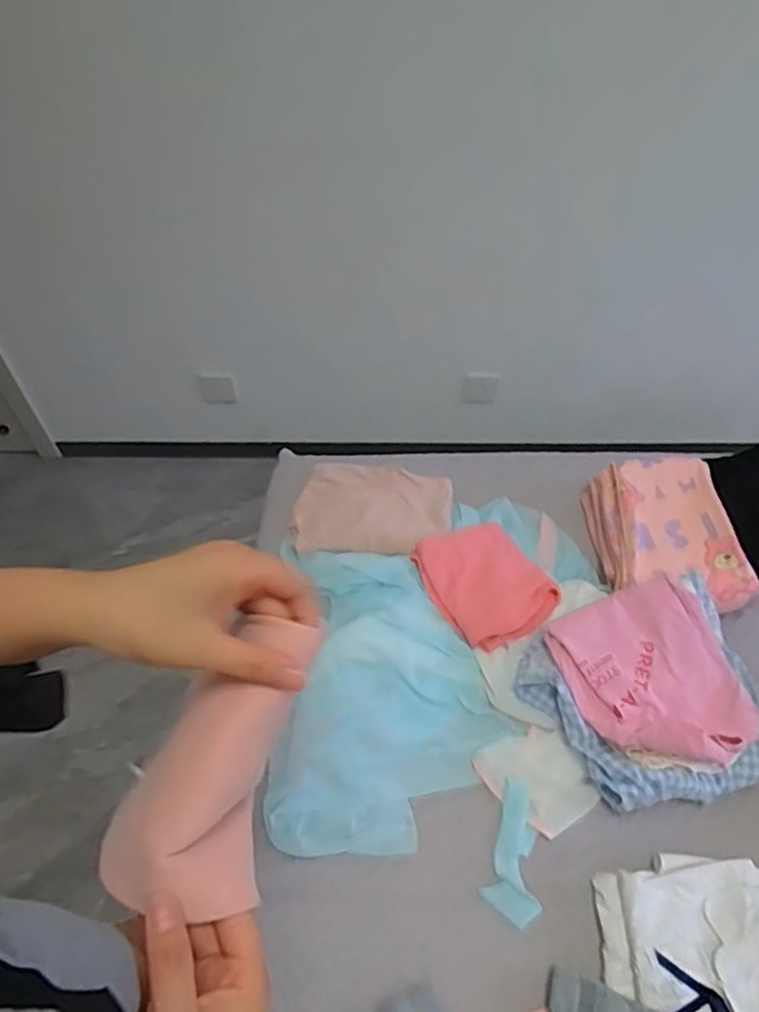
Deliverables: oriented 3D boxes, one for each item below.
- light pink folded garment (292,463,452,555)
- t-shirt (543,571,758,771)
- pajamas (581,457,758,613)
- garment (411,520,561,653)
[{"bbox_3d":[-0.013,0.001,1.068,0.259,0.037,0.173,5,52,5],"label":"light pink folded garment"},{"bbox_3d":[0.355,0.220,0.827,0.203,0.077,0.237,-18,53,-13],"label":"t-shirt"},{"bbox_3d":[0.442,0.042,1.003,0.190,0.105,0.262,-1,51,1],"label":"pajamas"},{"bbox_3d":[0.159,0.114,0.970,0.163,0.046,0.203,-28,56,-20],"label":"garment"}]

